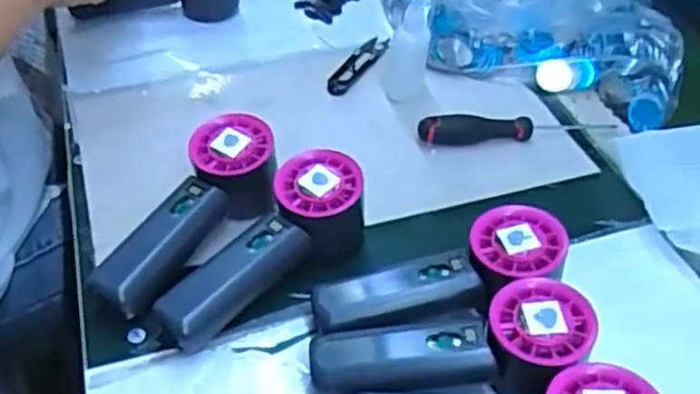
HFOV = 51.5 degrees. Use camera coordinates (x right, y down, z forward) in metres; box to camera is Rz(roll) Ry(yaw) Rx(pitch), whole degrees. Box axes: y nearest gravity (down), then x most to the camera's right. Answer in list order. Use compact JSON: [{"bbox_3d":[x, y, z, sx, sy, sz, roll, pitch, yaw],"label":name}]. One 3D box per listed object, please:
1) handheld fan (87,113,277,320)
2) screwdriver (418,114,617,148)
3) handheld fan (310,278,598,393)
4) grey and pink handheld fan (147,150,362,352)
[{"bbox_3d":[-0.104,0.014,0.482,0.058,0.054,0.154,26,63,23],"label":"handheld fan"},{"bbox_3d":[0.133,-0.056,0.580,0.156,0.022,0.017,-1,44,-7],"label":"screwdriver"},{"bbox_3d":[0.057,0.090,0.403,0.153,0.052,0.059,-4,45,-11],"label":"handheld fan"},{"bbox_3d":[-0.056,0.030,0.458,0.153,0.056,0.056,-29,54,-31],"label":"grey and pink handheld fan"}]

